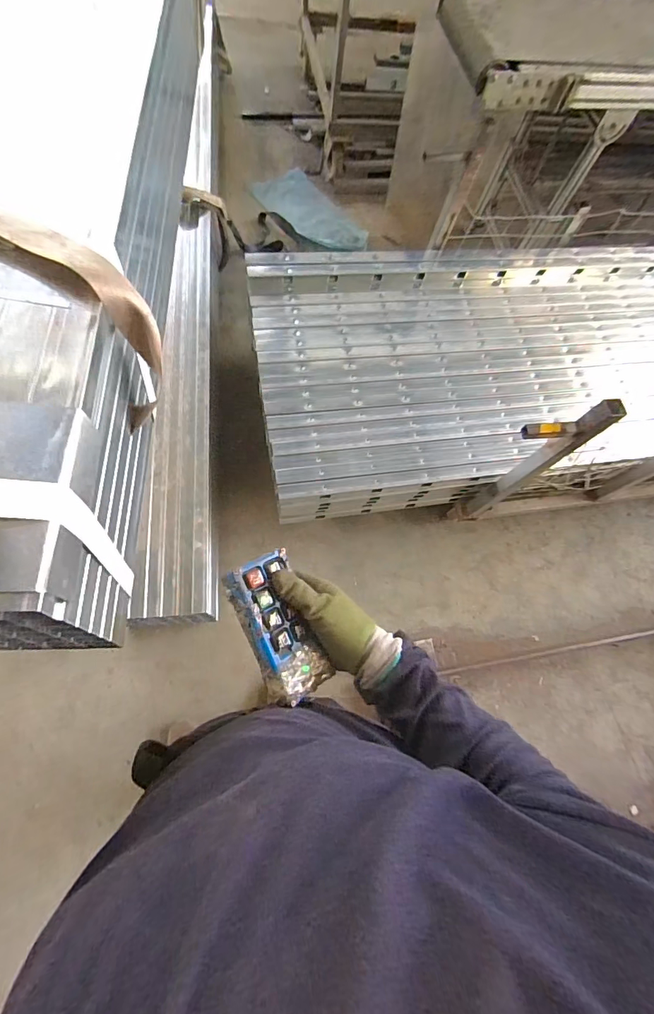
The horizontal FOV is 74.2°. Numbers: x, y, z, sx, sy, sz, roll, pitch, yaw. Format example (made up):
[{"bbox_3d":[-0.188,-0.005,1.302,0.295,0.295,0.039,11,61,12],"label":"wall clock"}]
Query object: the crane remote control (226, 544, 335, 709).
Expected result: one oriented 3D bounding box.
[{"bbox_3d":[-0.059,0.136,0.489,0.071,0.039,0.156,-23,88,-34],"label":"crane remote control"}]

